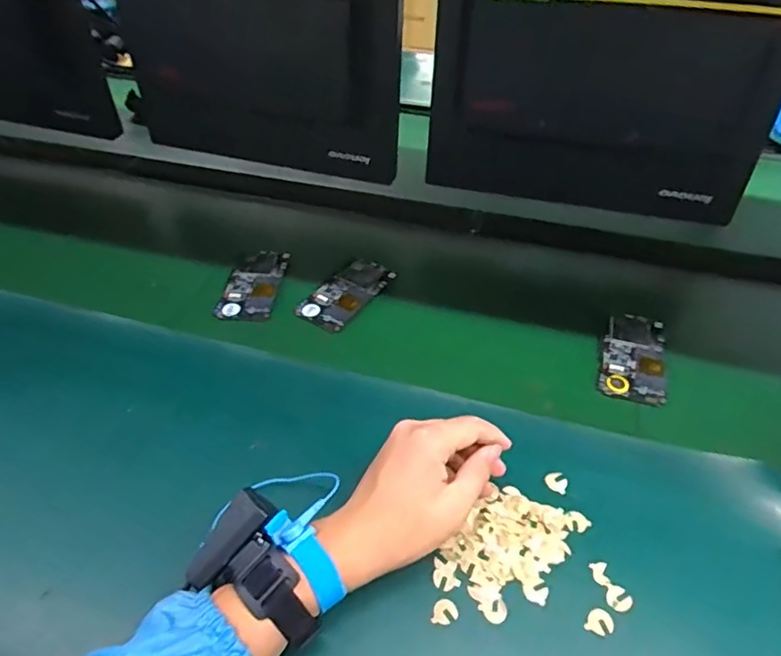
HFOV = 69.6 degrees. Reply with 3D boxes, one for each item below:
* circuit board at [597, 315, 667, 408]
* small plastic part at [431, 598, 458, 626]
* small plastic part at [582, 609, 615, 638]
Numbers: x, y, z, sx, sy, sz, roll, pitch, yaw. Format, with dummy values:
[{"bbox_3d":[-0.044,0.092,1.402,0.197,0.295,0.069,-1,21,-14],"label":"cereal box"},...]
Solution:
[{"bbox_3d":[0.257,0.027,0.598,0.063,0.010,0.126,11,48,13],"label":"circuit board"},{"bbox_3d":[0.040,0.208,0.412,0.018,0.004,0.017,4,47,7],"label":"small plastic part"},{"bbox_3d":[0.152,0.213,0.406,0.018,0.004,0.020,27,53,26],"label":"small plastic part"}]

